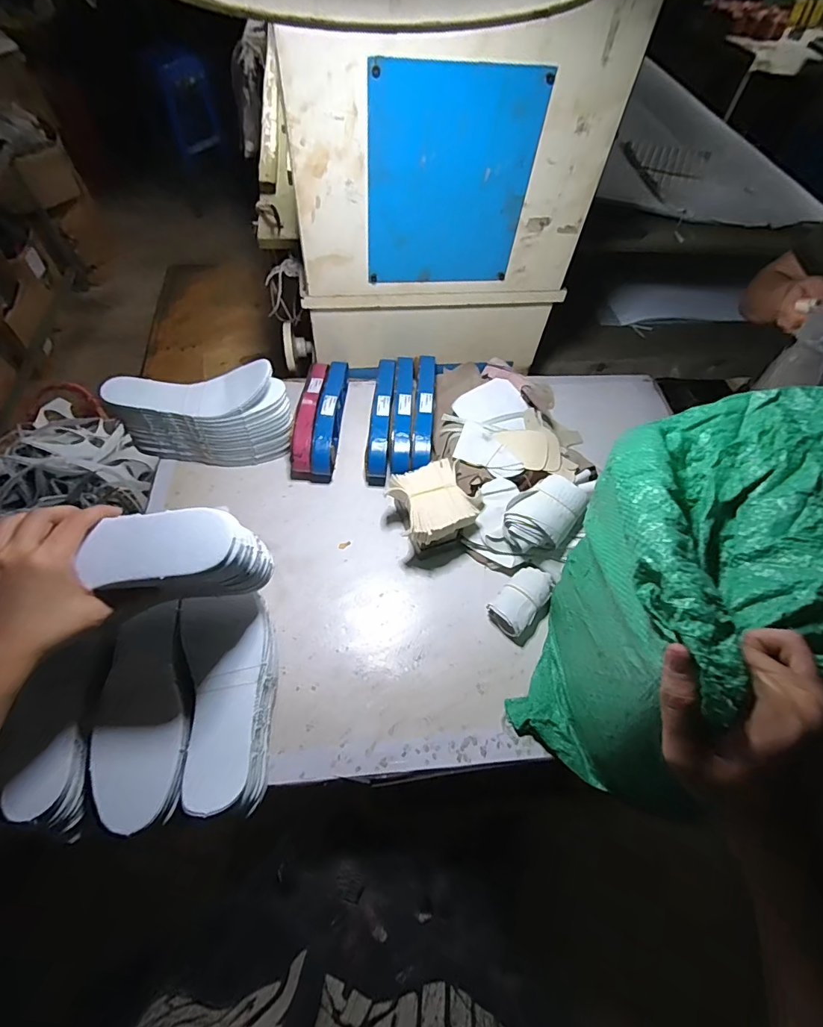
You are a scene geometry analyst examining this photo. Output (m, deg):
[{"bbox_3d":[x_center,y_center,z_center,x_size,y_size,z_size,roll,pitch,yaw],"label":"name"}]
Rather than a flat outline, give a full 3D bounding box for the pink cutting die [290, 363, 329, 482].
[{"bbox_3d":[-0.186,-0.183,0.846,0.050,0.082,0.264,3,57,-2],"label":"pink cutting die"}]

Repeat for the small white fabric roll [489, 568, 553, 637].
[{"bbox_3d":[0.166,0.126,0.692,0.060,0.038,0.105,38,63,19],"label":"small white fabric roll"}]

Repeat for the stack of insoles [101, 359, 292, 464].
[{"bbox_3d":[-0.341,-0.160,0.767,0.276,0.149,0.086,-5,58,-7],"label":"stack of insoles"}]

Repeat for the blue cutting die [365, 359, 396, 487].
[{"bbox_3d":[-0.055,-0.188,0.865,0.040,0.092,0.280,4,57,-1],"label":"blue cutting die"}]

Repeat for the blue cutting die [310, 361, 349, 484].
[{"bbox_3d":[-0.145,-0.178,0.844,0.043,0.091,0.264,6,57,0],"label":"blue cutting die"}]

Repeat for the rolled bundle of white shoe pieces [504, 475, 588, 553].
[{"bbox_3d":[0.198,0.002,0.694,0.105,0.068,0.087,-39,67,-24],"label":"rolled bundle of white shoe pieces"}]

